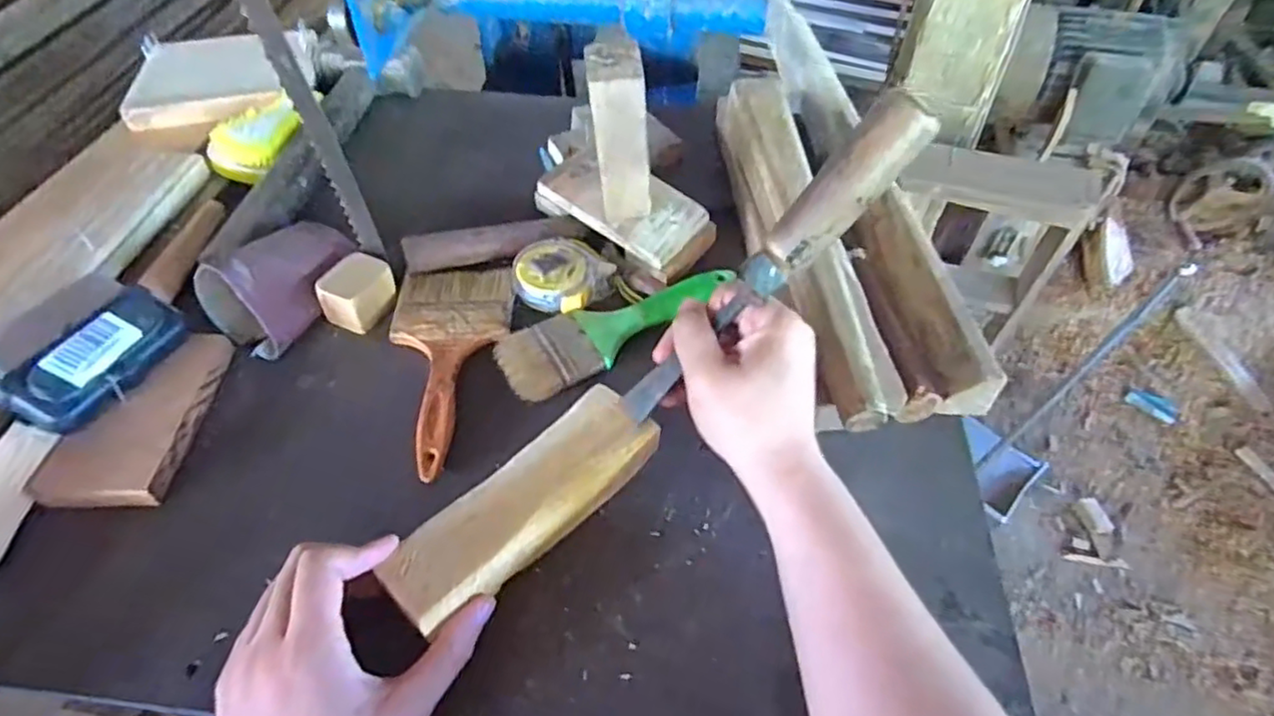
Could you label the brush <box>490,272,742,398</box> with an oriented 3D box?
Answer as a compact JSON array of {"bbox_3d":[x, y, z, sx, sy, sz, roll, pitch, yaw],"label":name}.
[{"bbox_3d":[-0.014,-0.028,0.502,0.188,0.011,0.061,-24,54,-20],"label":"brush"}]

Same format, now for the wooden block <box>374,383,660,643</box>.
[{"bbox_3d":[-0.065,0.085,0.388,0.052,0.027,0.170,36,56,28],"label":"wooden block"}]

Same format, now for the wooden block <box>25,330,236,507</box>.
[{"bbox_3d":[-0.336,0.037,0.441,0.072,0.018,0.134,2,50,1],"label":"wooden block"}]

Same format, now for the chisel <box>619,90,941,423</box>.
[{"bbox_3d":[0.067,-0.044,0.364,0.023,0.229,0.024,17,36,-41],"label":"chisel"}]

